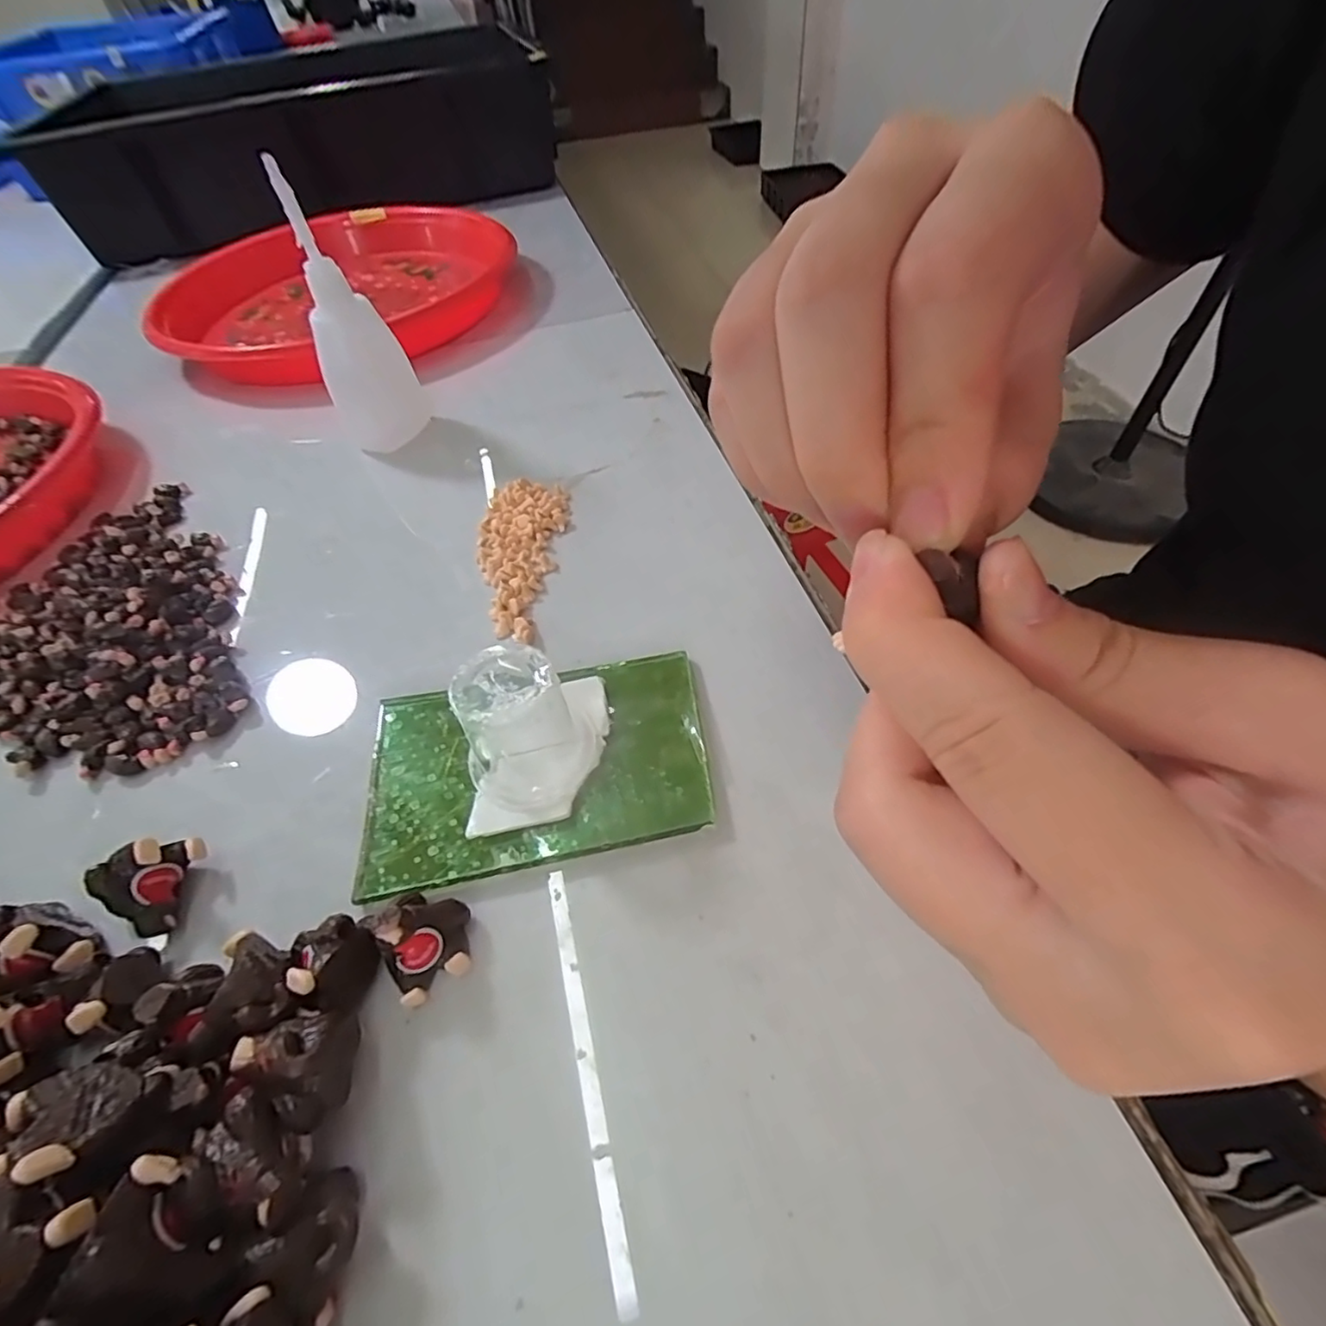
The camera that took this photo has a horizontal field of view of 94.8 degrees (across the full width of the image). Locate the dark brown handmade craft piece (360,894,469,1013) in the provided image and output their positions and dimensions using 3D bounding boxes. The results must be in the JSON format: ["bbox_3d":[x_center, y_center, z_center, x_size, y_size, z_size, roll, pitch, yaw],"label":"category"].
[{"bbox_3d":[-0.059,0.069,0.153,0.021,0.018,0.022,-34,56,-22],"label":"dark brown handmade craft piece"}]

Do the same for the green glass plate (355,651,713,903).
[{"bbox_3d":[-0.039,0.031,0.190,0.103,0.007,0.067,-8,50,-3],"label":"green glass plate"}]

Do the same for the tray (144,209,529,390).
[{"bbox_3d":[-0.224,-0.263,0.429,0.239,0.035,0.239,2,52,6],"label":"tray"}]

